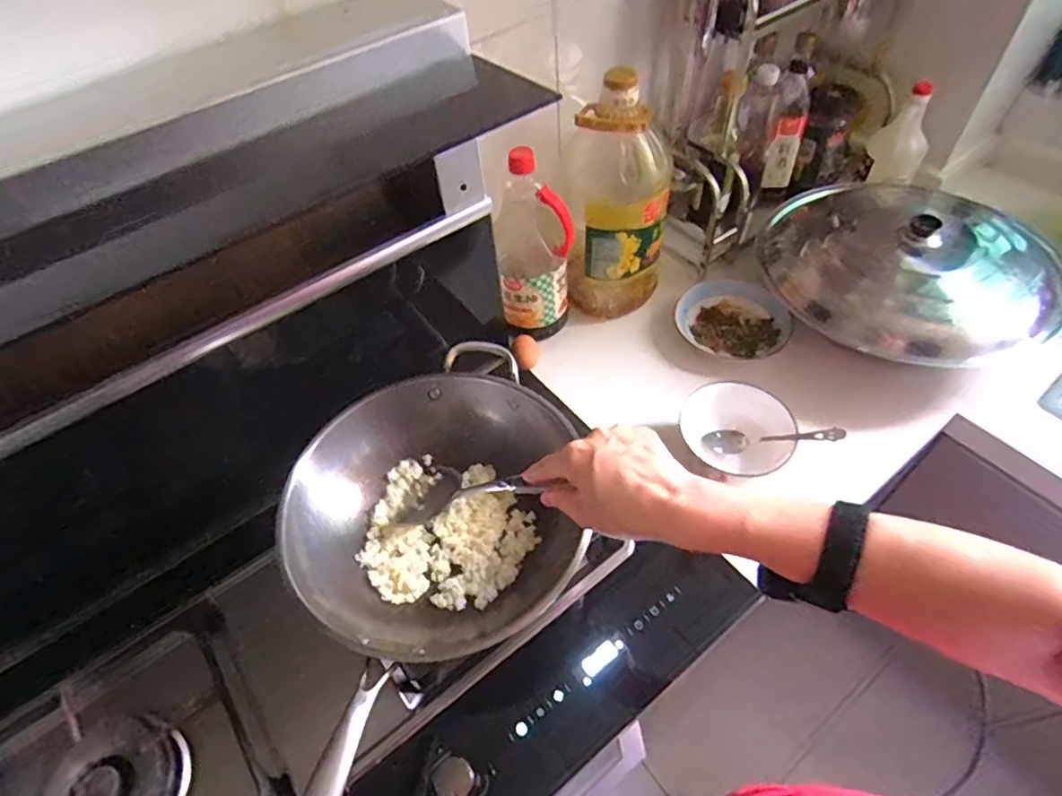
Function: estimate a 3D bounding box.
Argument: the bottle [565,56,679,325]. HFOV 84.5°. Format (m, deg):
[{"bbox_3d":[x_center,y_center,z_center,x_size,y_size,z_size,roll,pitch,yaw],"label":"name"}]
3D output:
[{"bbox_3d":[0.120,-0.270,0.828,0.139,0.332,0.111,4,53,7],"label":"bottle"}]

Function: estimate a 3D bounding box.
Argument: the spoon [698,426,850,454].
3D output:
[{"bbox_3d":[0.299,0.051,0.731,0.168,0.019,0.035,-9,45,39],"label":"spoon"}]

